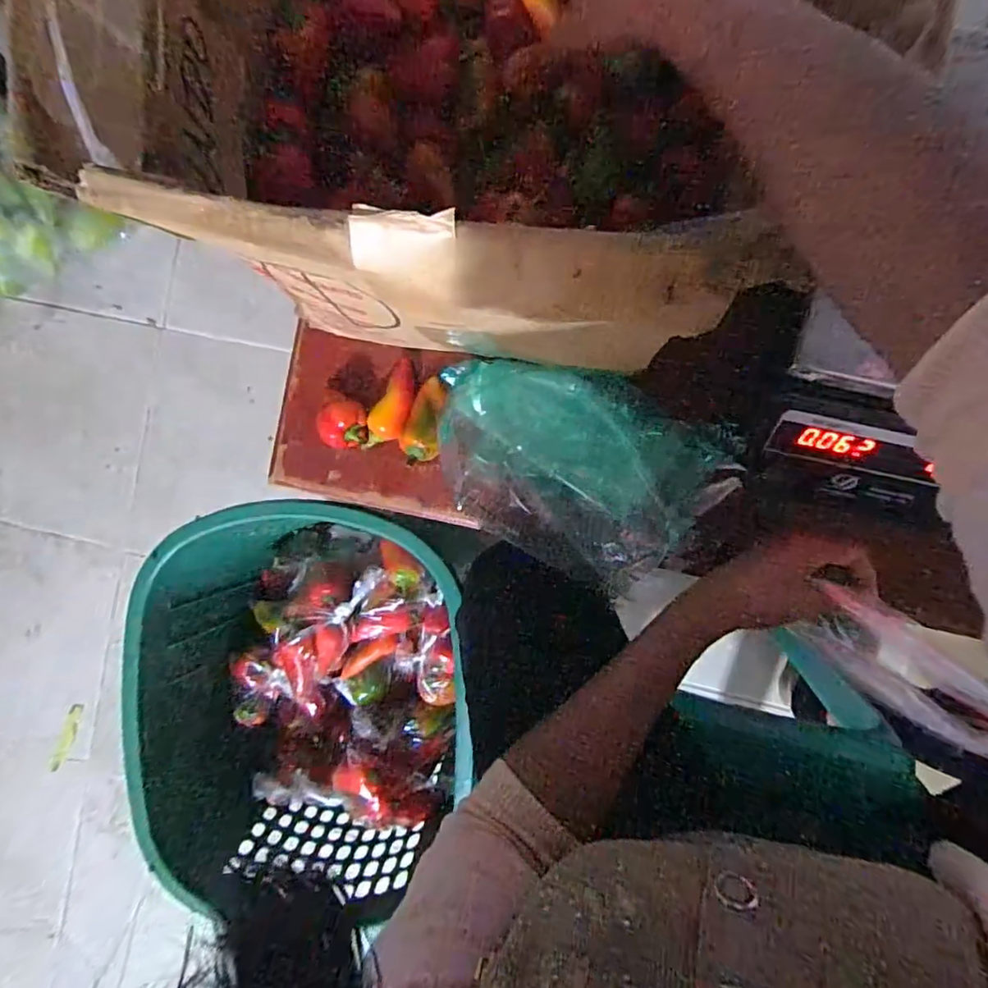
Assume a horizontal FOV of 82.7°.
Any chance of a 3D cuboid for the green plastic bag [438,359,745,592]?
[{"bbox_3d":[0.064,-0.023,0.456,0.239,0.030,0.149,23,95,3],"label":"green plastic bag"}]

